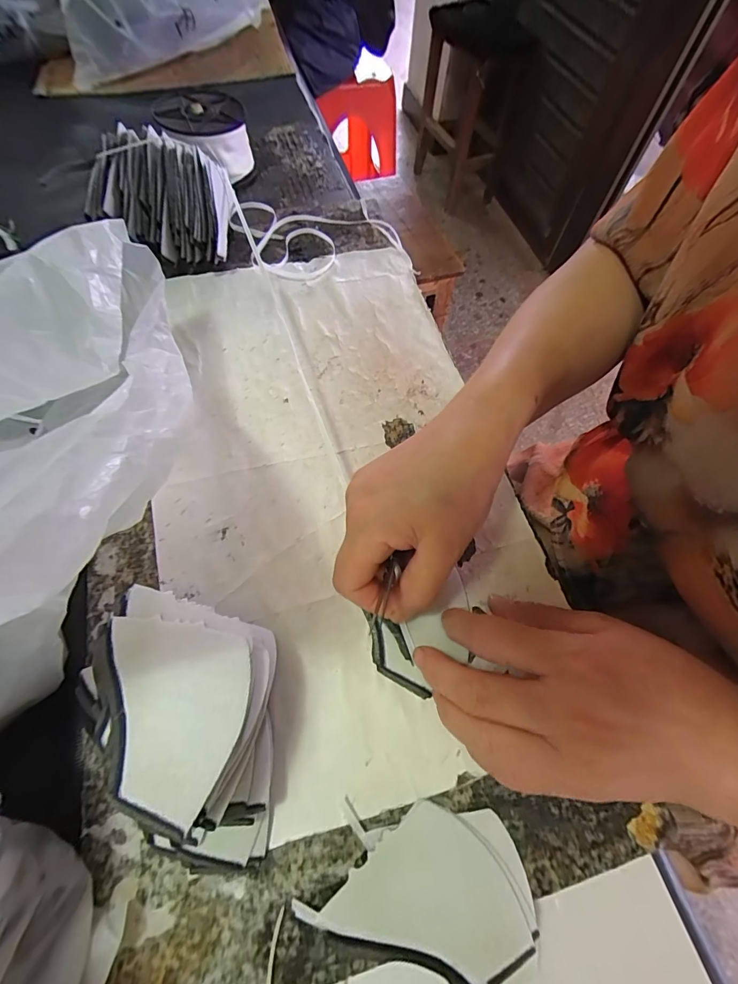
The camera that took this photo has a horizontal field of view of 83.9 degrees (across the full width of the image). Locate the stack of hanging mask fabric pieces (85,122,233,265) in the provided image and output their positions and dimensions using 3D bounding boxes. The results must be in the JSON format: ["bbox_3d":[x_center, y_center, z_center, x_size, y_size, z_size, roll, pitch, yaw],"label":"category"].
[{"bbox_3d":[-0.182,-0.261,0.374,0.113,0.078,0.085,5,63,-1],"label":"stack of hanging mask fabric pieces"}]

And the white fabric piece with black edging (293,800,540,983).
[{"bbox_3d":[0.032,0.191,0.200,0.102,0.009,0.068,22,64,7],"label":"white fabric piece with black edging"}]

